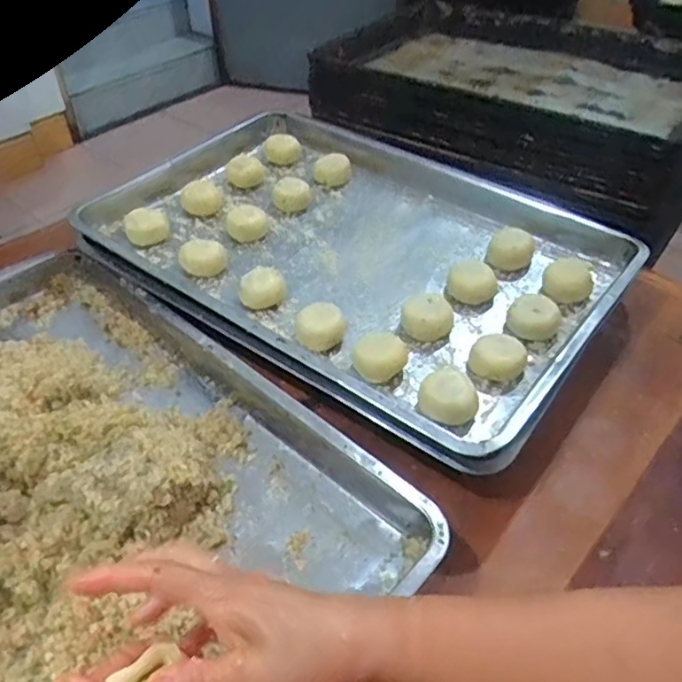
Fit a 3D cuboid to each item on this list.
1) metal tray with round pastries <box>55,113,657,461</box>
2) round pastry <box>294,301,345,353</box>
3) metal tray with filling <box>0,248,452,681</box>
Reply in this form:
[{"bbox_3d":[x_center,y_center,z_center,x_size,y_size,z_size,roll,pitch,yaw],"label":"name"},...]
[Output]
[{"bbox_3d":[0.006,-0.120,0.754,0.594,0.062,0.390,30,52,25],"label":"metal tray with round pastries"},{"bbox_3d":[-0.022,-0.012,0.645,0.052,0.043,0.051,-2,44,-2],"label":"round pastry"},{"bbox_3d":[-0.256,0.112,0.530,0.606,0.053,0.398,33,53,30],"label":"metal tray with filling"}]

